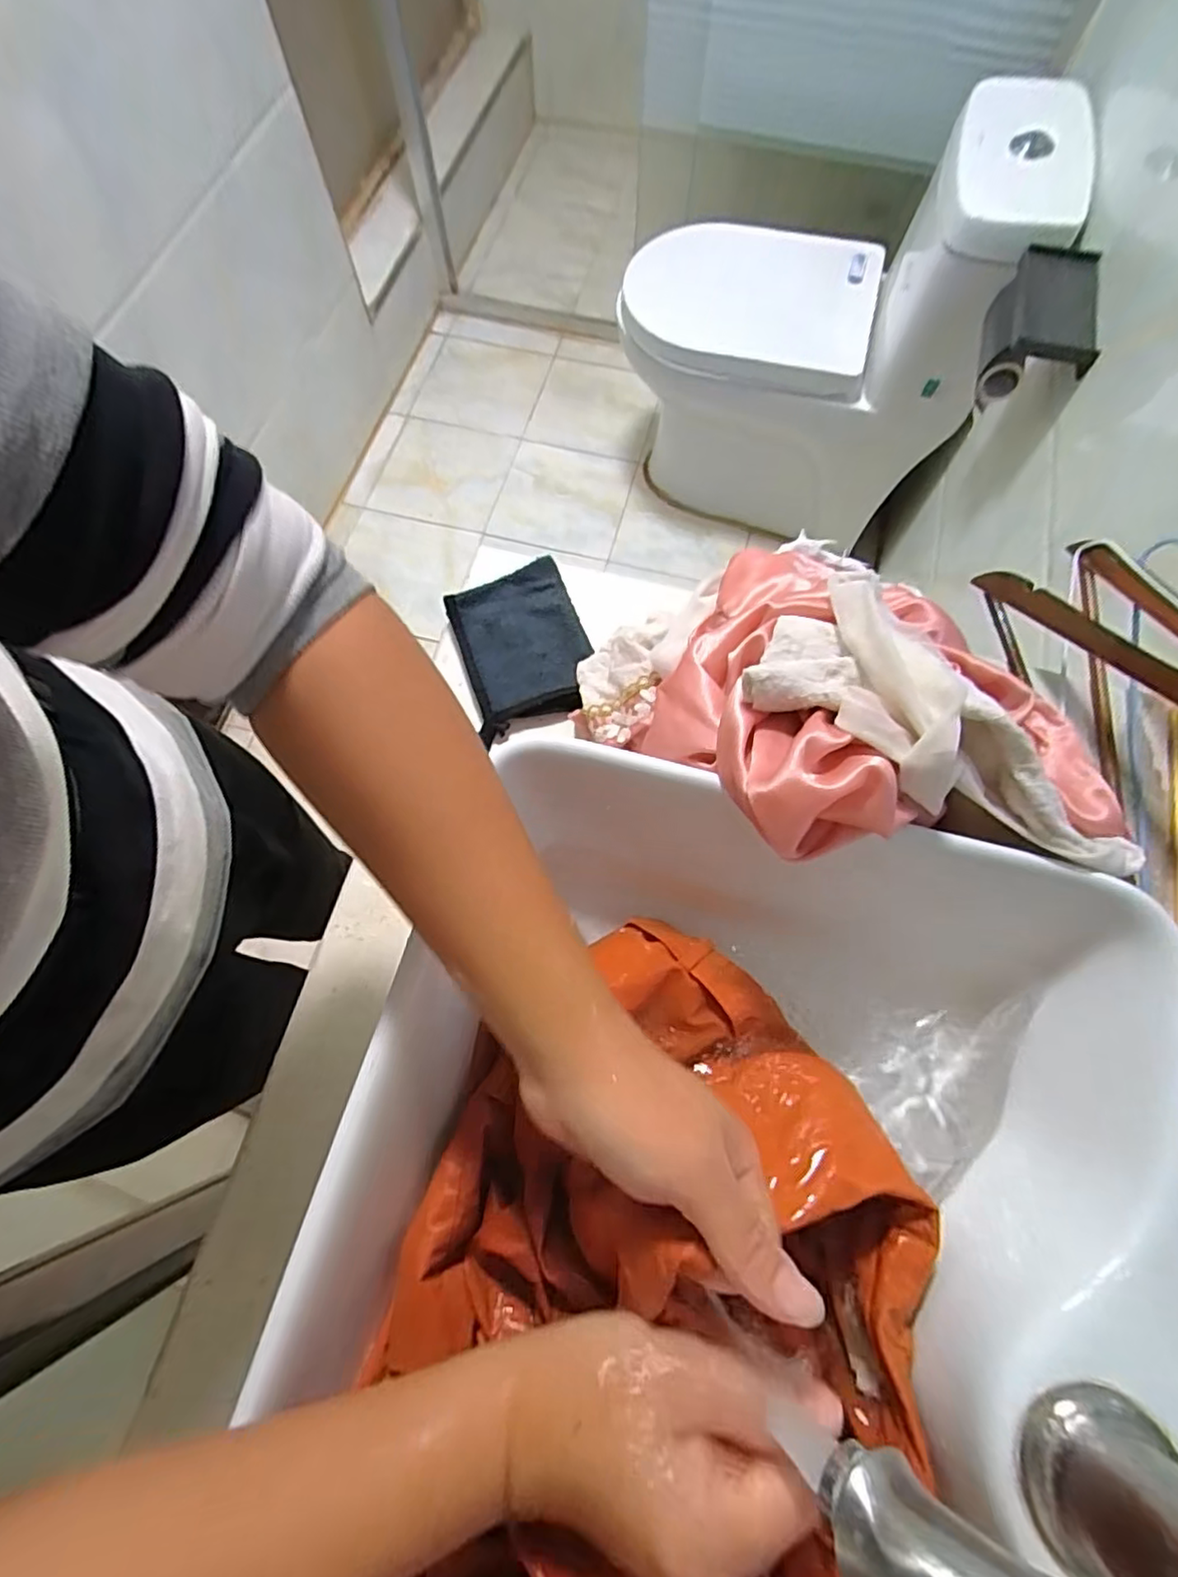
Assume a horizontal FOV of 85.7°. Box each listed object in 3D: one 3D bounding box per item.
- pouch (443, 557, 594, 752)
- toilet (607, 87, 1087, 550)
[{"bbox_3d":[-0.052,-0.112,0.491,0.094,0.017,0.127,-19,72,-6],"label":"pouch"},{"bbox_3d":[0.401,-0.855,1.232,0.670,0.645,0.348,16,72,6],"label":"toilet"}]

